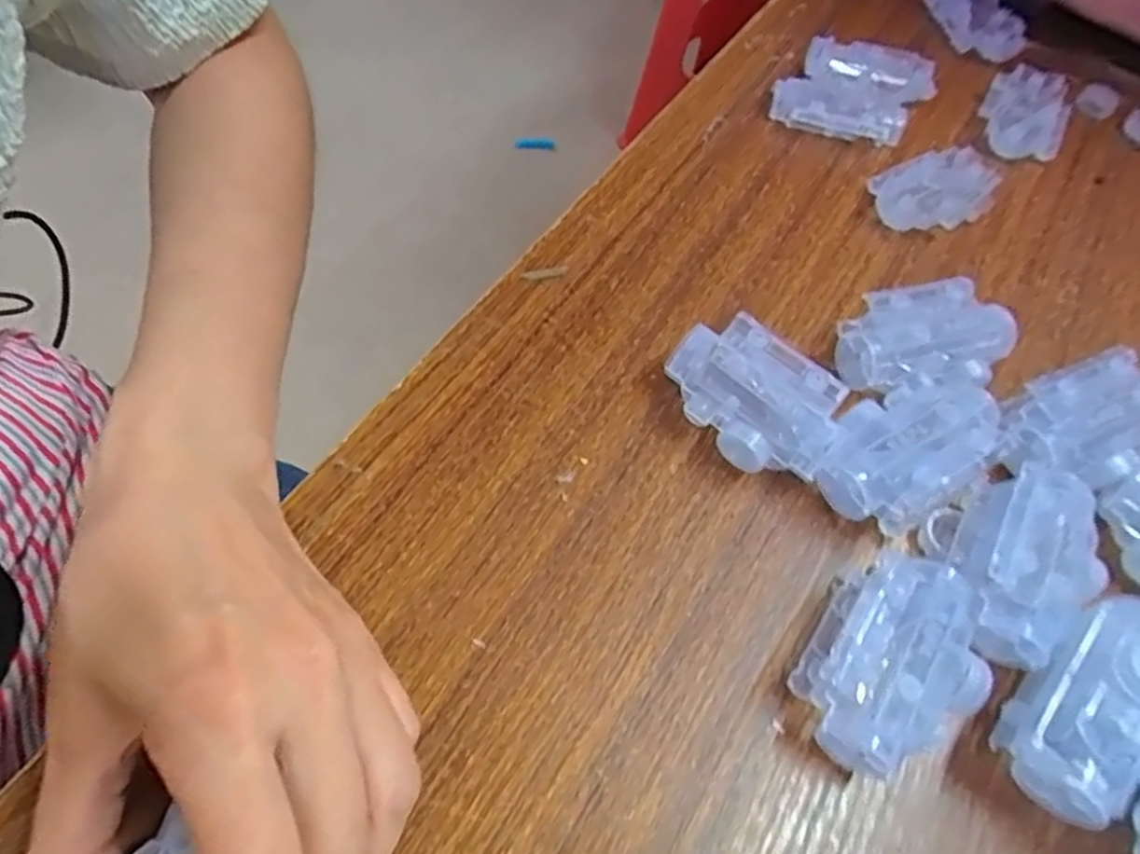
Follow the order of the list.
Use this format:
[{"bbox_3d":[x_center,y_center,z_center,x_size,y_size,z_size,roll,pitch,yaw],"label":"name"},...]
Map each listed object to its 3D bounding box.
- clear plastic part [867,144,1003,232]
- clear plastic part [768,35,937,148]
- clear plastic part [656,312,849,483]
[{"bbox_3d":[0.187,-0.121,0.361,0.069,0.014,0.038,-18,63,-14],"label":"clear plastic part"},{"bbox_3d":[0.158,-0.189,0.393,0.076,0.019,0.078,23,60,13],"label":"clear plastic part"},{"bbox_3d":[0.070,-0.011,0.270,0.067,0.026,0.042,40,65,17],"label":"clear plastic part"}]

